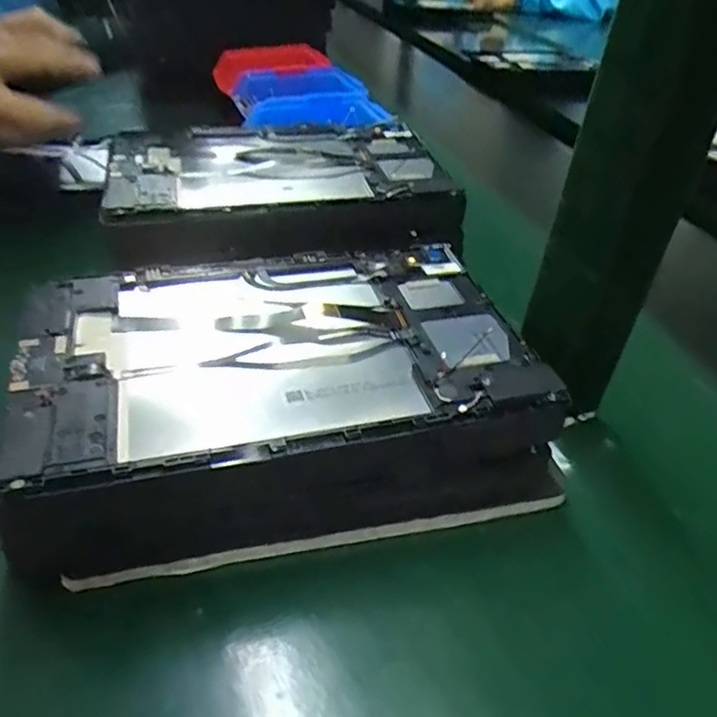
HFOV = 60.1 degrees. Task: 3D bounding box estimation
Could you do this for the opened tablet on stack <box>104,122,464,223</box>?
[{"bbox_3d":[-0.062,-0.146,0.462,0.239,0.012,0.161,-6,39,-12],"label":"opened tablet on stack"}]

